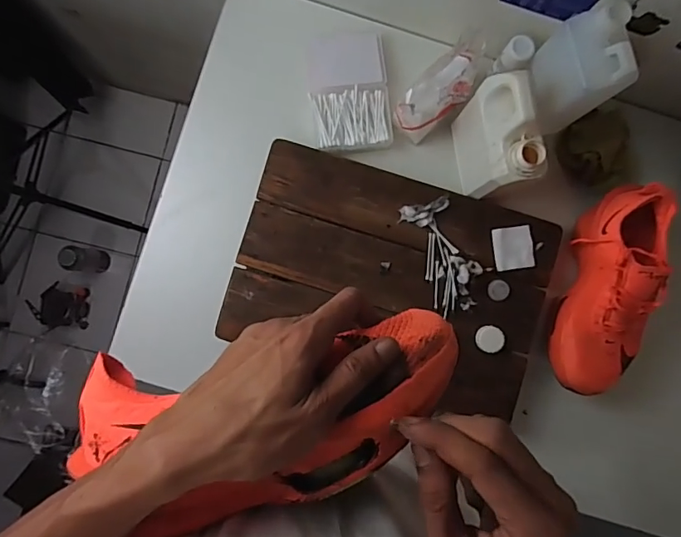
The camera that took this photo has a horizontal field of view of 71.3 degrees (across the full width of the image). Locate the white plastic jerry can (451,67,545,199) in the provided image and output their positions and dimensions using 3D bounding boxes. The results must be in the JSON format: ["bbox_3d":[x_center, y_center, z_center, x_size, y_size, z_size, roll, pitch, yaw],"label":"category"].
[{"bbox_3d":[0.197,-0.161,0.597,0.064,0.150,0.124,-11,88,-3],"label":"white plastic jerry can"}]

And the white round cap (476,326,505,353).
[{"bbox_3d":[0.198,0.094,0.630,0.032,0.020,0.035,0,87,-3],"label":"white round cap"}]

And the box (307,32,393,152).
[{"bbox_3d":[0.013,-0.250,0.671,0.109,0.019,0.166,-5,88,-3],"label":"box"}]

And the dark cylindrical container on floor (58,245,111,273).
[{"bbox_3d":[-0.703,-0.024,1.312,0.055,0.176,0.066,4,87,-3],"label":"dark cylindrical container on floor"}]

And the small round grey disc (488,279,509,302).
[{"bbox_3d":[0.214,0.029,0.642,0.028,0.005,0.028,0,87,-3],"label":"small round grey disc"}]

